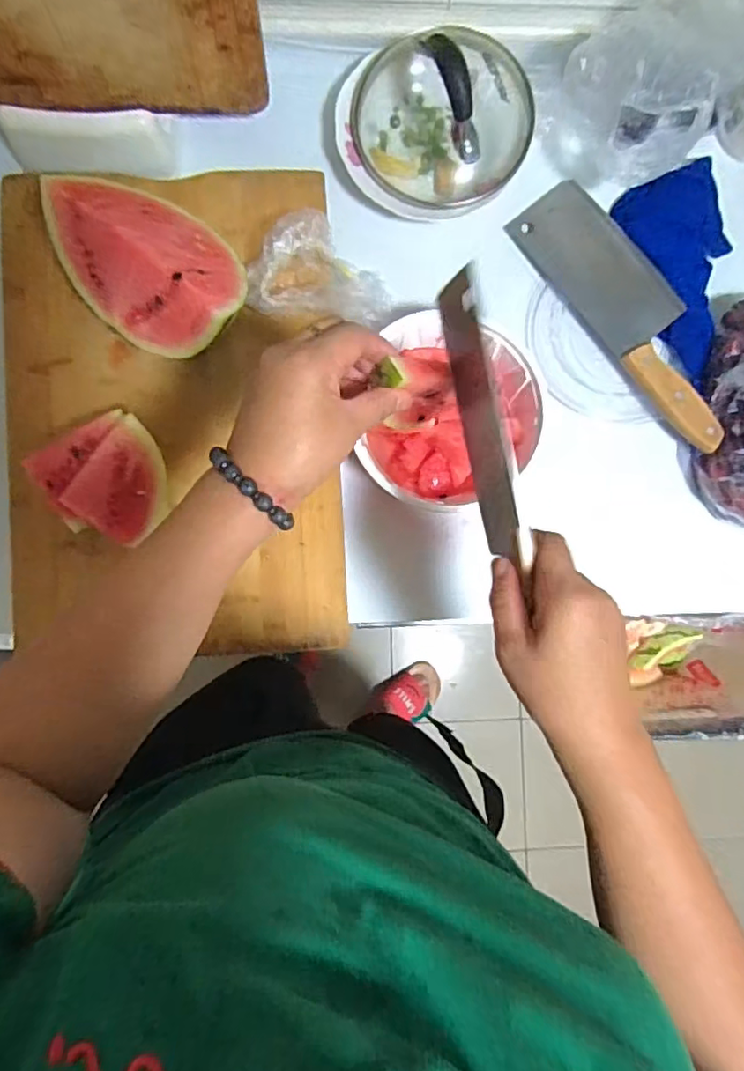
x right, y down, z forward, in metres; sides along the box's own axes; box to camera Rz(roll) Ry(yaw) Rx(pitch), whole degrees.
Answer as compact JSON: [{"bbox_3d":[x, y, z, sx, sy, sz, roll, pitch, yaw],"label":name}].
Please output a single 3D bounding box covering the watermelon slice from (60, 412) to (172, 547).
[{"bbox_3d":[-0.212,-0.047,0.495,0.064,0.018,0.091,39,83,-26],"label":"watermelon slice"}]

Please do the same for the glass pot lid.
[{"bbox_3d":[0.060,-0.378,0.513,0.172,0.092,0.140,11,87,-2],"label":"glass pot lid"}]

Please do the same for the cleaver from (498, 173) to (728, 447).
[{"bbox_3d":[0.250,-0.214,0.548,0.089,0.034,0.283,-34,89,-4],"label":"cleaver"}]

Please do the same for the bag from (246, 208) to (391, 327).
[{"bbox_3d":[-0.046,-0.232,0.515,0.127,0.050,0.093,3,87,-3],"label":"bag"}]

